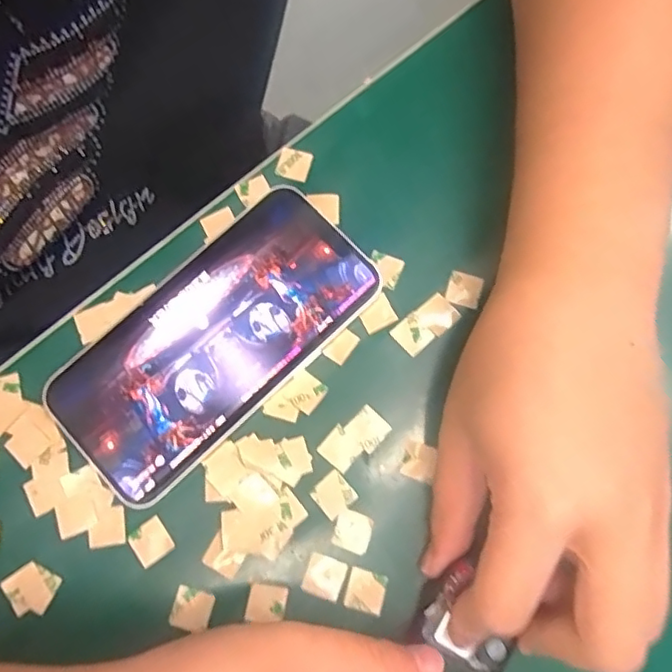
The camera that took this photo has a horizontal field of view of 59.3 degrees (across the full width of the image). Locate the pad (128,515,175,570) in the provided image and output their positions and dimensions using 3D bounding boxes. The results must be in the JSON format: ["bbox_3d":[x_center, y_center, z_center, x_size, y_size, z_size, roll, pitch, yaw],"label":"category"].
[{"bbox_3d":[-0.077,0.085,0.244,0.015,0.004,0.016,-34,81,-8],"label":"pad"}]

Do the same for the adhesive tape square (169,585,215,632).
[{"bbox_3d":[-0.059,0.110,0.238,0.015,0.004,0.015,14,78,2],"label":"adhesive tape square"}]

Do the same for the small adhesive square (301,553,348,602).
[{"bbox_3d":[-0.005,0.098,0.240,0.016,0.004,0.016,19,78,3],"label":"small adhesive square"}]

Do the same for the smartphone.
[{"bbox_3d":[-0.053,0.002,0.260,0.143,0.009,0.071,-42,81,-9],"label":"smartphone"}]

